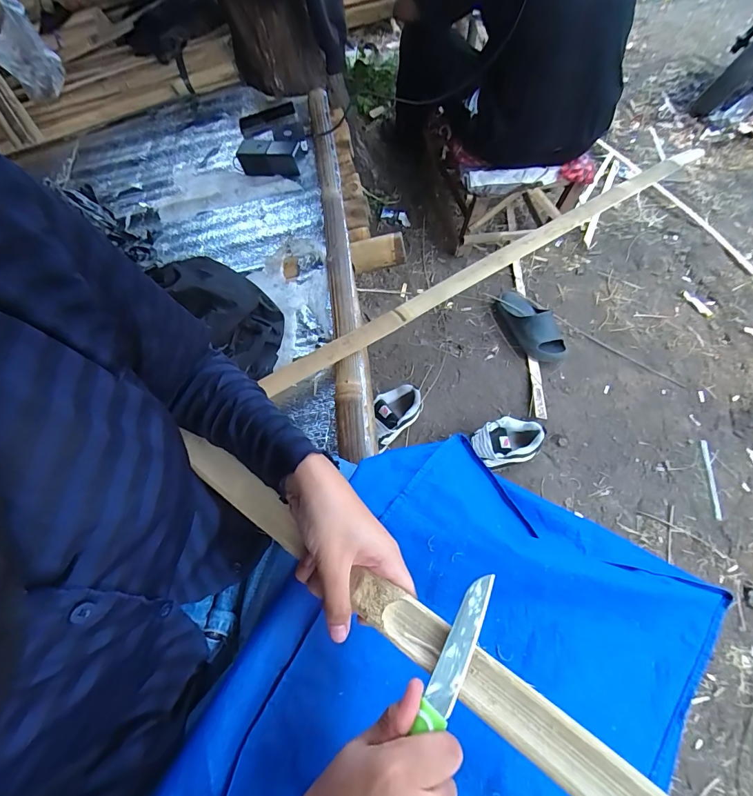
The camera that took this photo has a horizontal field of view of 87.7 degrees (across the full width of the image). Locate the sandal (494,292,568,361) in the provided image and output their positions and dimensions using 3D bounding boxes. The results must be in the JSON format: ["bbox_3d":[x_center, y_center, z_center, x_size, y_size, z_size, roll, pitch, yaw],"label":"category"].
[{"bbox_3d":[0.487,-0.243,1.256,0.127,0.095,0.304,-13,63,-4],"label":"sandal"}]

